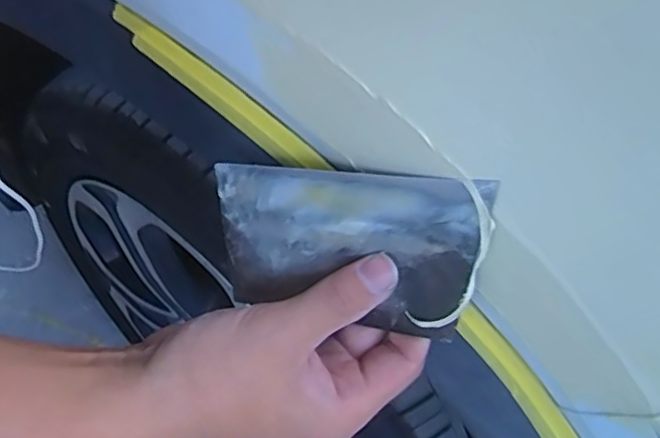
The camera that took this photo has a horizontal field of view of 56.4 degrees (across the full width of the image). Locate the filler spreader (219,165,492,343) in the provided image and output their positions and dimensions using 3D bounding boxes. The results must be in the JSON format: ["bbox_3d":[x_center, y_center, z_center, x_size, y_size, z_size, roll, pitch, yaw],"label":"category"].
[{"bbox_3d":[0.007,0.014,0.283,0.132,0.072,0.004,6,22,28],"label":"filler spreader"}]

